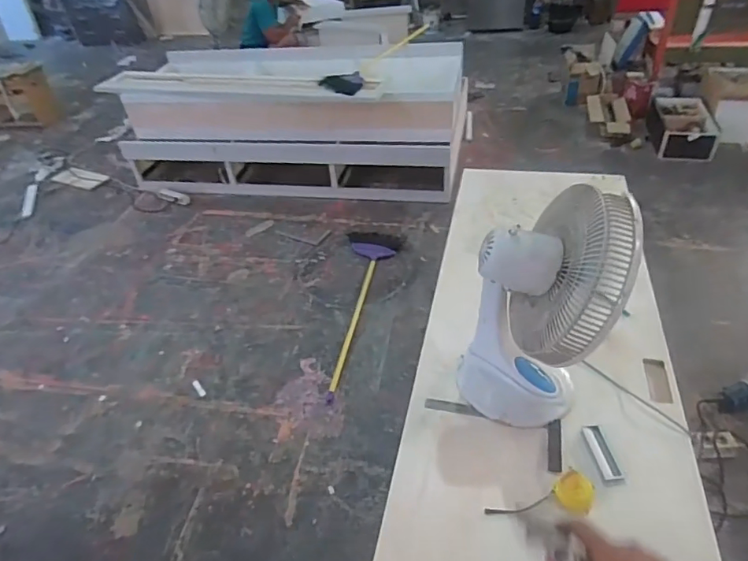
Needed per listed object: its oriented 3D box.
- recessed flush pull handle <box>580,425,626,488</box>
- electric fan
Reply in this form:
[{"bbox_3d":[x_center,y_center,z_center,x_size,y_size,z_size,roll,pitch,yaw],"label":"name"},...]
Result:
[{"bbox_3d":[0.485,0.368,1.056,0.045,0.021,0.125,-8,39,-1],"label":"recessed flush pull handle"},{"bbox_3d":[0.330,0.066,1.041,0.296,0.517,0.302,8,42,17],"label":"electric fan"}]

